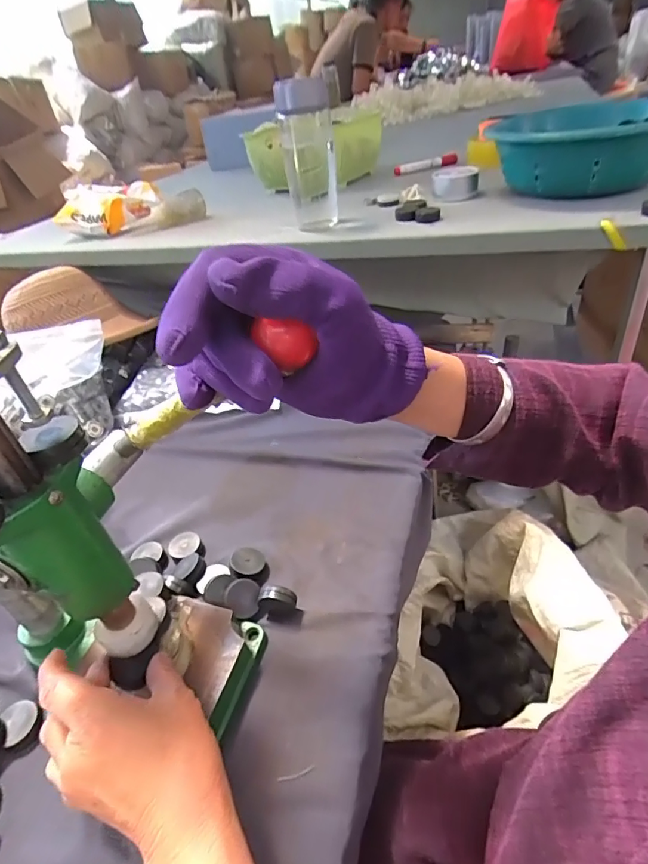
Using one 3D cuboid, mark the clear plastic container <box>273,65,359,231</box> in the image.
[{"bbox_3d":[-0.014,-0.396,0.665,0.088,0.180,0.081,-11,38,-1],"label":"clear plastic container"}]

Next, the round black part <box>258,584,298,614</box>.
[{"bbox_3d":[-0.041,0.146,0.405,0.036,0.034,0.010,-1,39,12],"label":"round black part"}]

